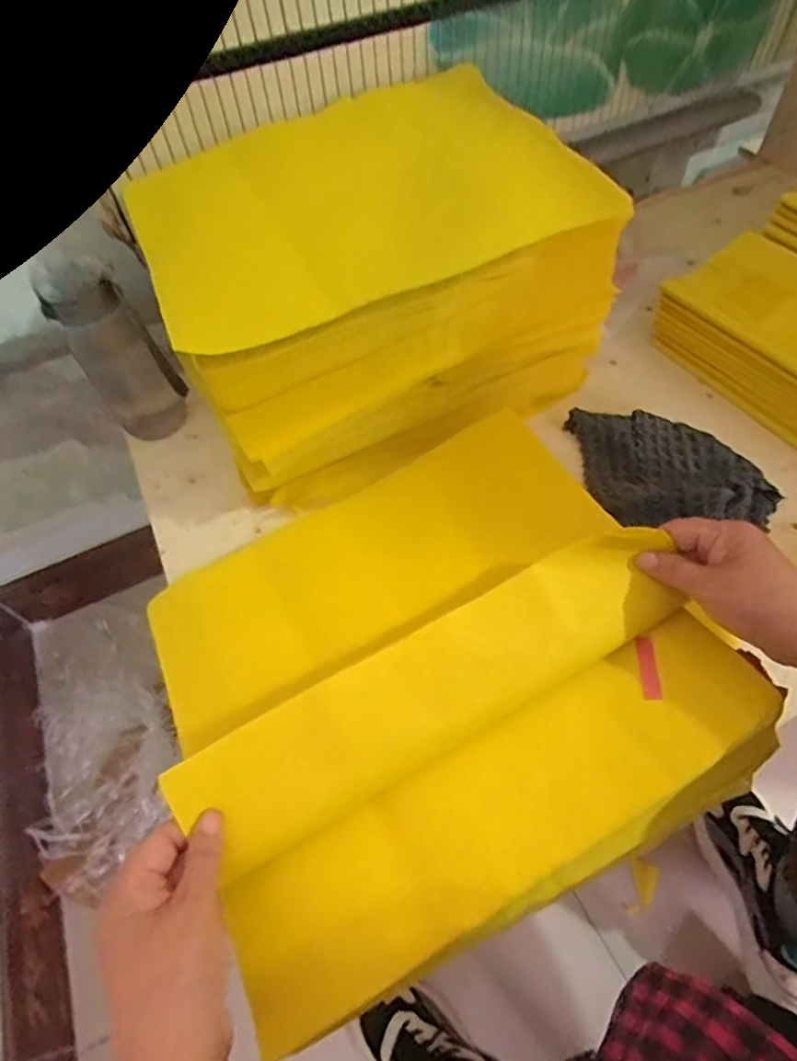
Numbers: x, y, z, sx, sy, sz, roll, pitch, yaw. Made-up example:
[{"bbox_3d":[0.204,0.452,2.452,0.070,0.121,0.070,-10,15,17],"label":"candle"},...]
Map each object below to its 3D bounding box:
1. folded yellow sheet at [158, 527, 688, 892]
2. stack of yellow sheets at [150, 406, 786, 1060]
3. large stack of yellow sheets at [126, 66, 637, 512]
[{"bbox_3d":[0.034,0.095,0.366,0.319,0.031,0.067,-27,57,-11],"label":"folded yellow sheet"},{"bbox_3d":[0.021,0.082,0.391,0.359,0.048,0.318,-29,59,-12],"label":"stack of yellow sheets"},{"bbox_3d":[-0.008,-0.210,0.540,0.372,0.225,0.248,-26,57,-13],"label":"large stack of yellow sheets"}]

